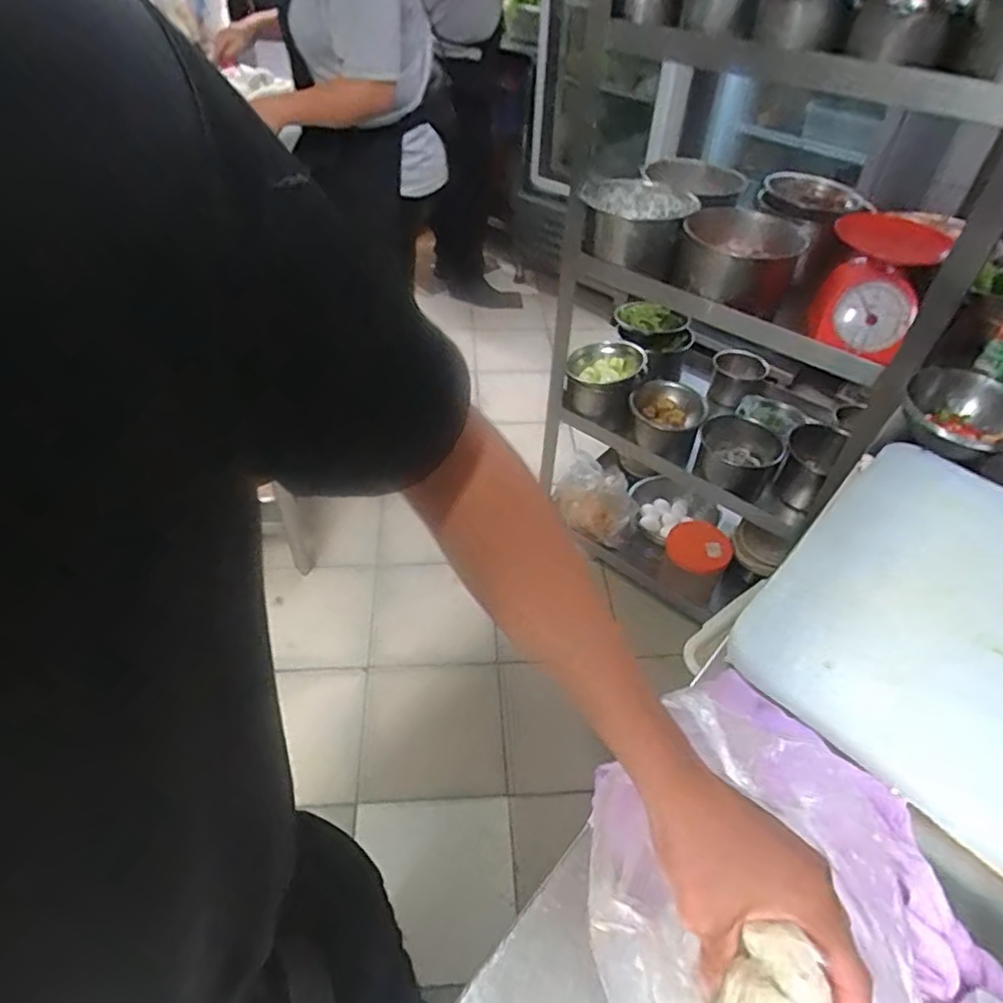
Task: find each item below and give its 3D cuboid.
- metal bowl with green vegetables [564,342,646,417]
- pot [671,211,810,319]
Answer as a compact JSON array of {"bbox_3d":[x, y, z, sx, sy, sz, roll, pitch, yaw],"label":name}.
[{"bbox_3d":[0.224,-0.266,1.383,0.153,0.104,0.168,16,46,13],"label":"metal bowl with green vegetables"},{"bbox_3d":[0.396,-0.401,1.072,0.191,0.122,0.172,24,48,19],"label":"pot"}]

